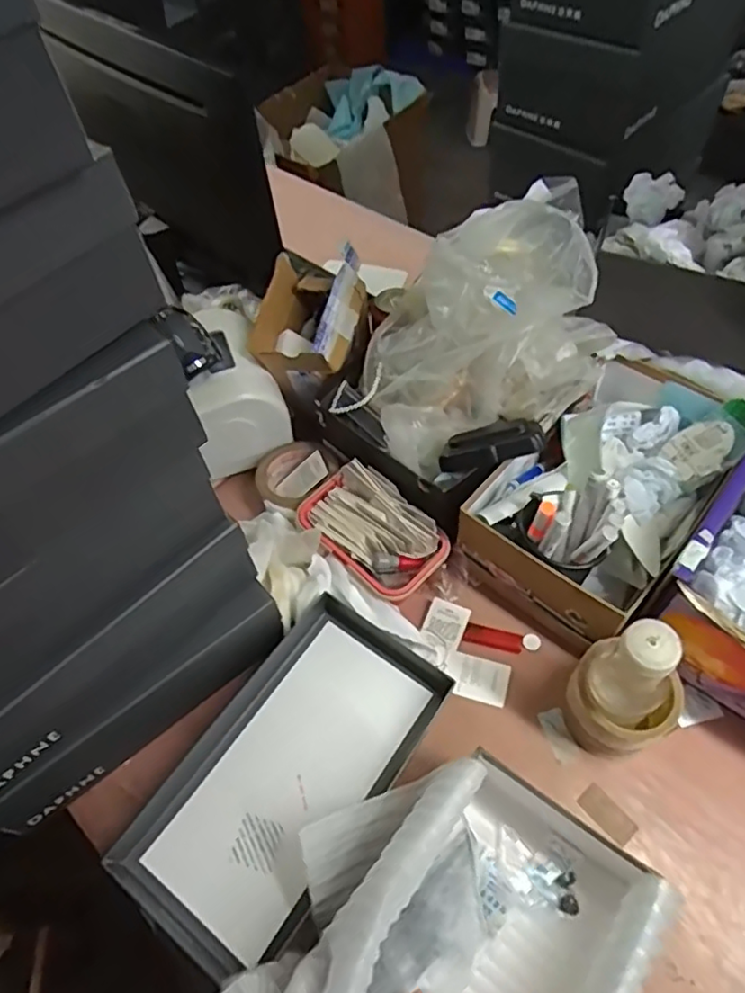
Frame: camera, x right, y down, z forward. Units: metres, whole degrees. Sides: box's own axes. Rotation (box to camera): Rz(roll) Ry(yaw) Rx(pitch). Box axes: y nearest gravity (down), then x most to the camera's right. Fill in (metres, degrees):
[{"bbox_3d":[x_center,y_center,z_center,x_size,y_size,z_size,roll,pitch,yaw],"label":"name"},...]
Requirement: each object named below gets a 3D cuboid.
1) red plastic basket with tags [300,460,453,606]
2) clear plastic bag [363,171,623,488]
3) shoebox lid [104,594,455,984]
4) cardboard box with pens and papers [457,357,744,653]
[{"bbox_3d":[-0.001,0.040,0.677,0.098,0.063,0.164,-38,61,-19],"label":"red plastic basket with tags"},{"bbox_3d":[0.126,-0.185,0.662,0.303,0.151,0.189,-27,58,-13],"label":"clear plastic bag"},{"bbox_3d":[-0.076,0.253,0.567,0.168,0.033,0.312,29,63,22],"label":"shoebox lid"},{"bbox_3d":[0.251,-0.022,0.648,0.182,0.134,0.312,33,65,24],"label":"cardboard box with pens and papers"}]

